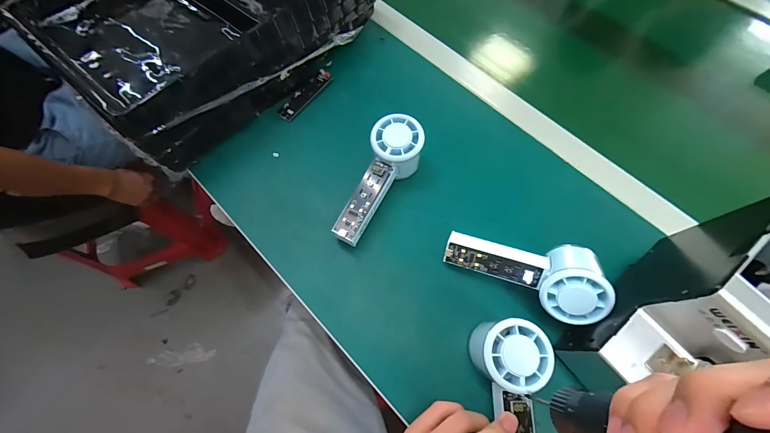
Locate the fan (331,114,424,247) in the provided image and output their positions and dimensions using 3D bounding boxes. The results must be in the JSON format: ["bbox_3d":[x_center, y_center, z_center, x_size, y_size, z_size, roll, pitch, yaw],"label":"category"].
[{"bbox_3d":[-0.007,-0.038,0.369,0.053,0.050,0.149,26,83,10],"label":"fan"}]

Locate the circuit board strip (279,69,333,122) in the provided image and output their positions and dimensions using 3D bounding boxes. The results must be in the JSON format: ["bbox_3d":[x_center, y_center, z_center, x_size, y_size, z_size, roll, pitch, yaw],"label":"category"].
[{"bbox_3d":[-0.107,-0.165,0.440,0.020,0.004,0.092,41,74,-8],"label":"circuit board strip"}]

